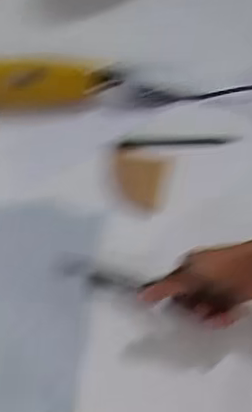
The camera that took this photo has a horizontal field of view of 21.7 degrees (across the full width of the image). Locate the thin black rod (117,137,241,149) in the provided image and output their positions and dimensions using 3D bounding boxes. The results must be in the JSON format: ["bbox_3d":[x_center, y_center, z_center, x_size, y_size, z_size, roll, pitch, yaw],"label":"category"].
[{"bbox_3d":[0.069,-0.086,0.878,0.158,0.007,0.014,-2,58,2],"label":"thin black rod"}]

